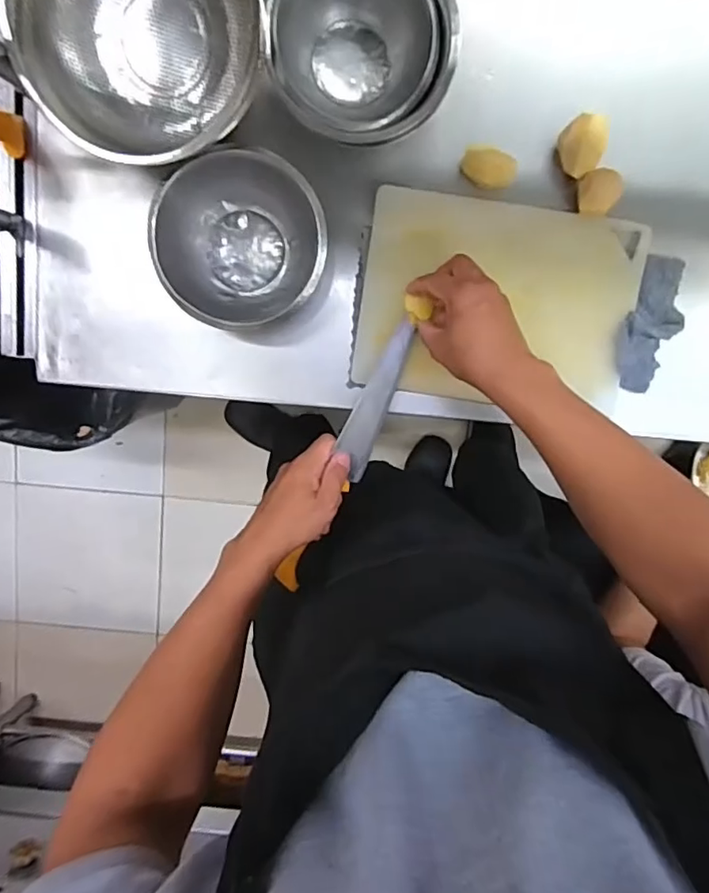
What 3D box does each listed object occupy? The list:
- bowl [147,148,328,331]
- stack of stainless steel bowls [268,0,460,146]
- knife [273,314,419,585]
[{"bbox_3d":[-0.113,-0.205,0.576,0.165,0.081,0.149,-23,98,4],"label":"bowl"},{"bbox_3d":[0.008,-0.371,0.534,0.162,0.088,0.154,7,99,0],"label":"stack of stainless steel bowls"},{"bbox_3d":[-0.004,0.012,0.611,0.039,0.021,0.313,25,91,-3],"label":"knife"}]

